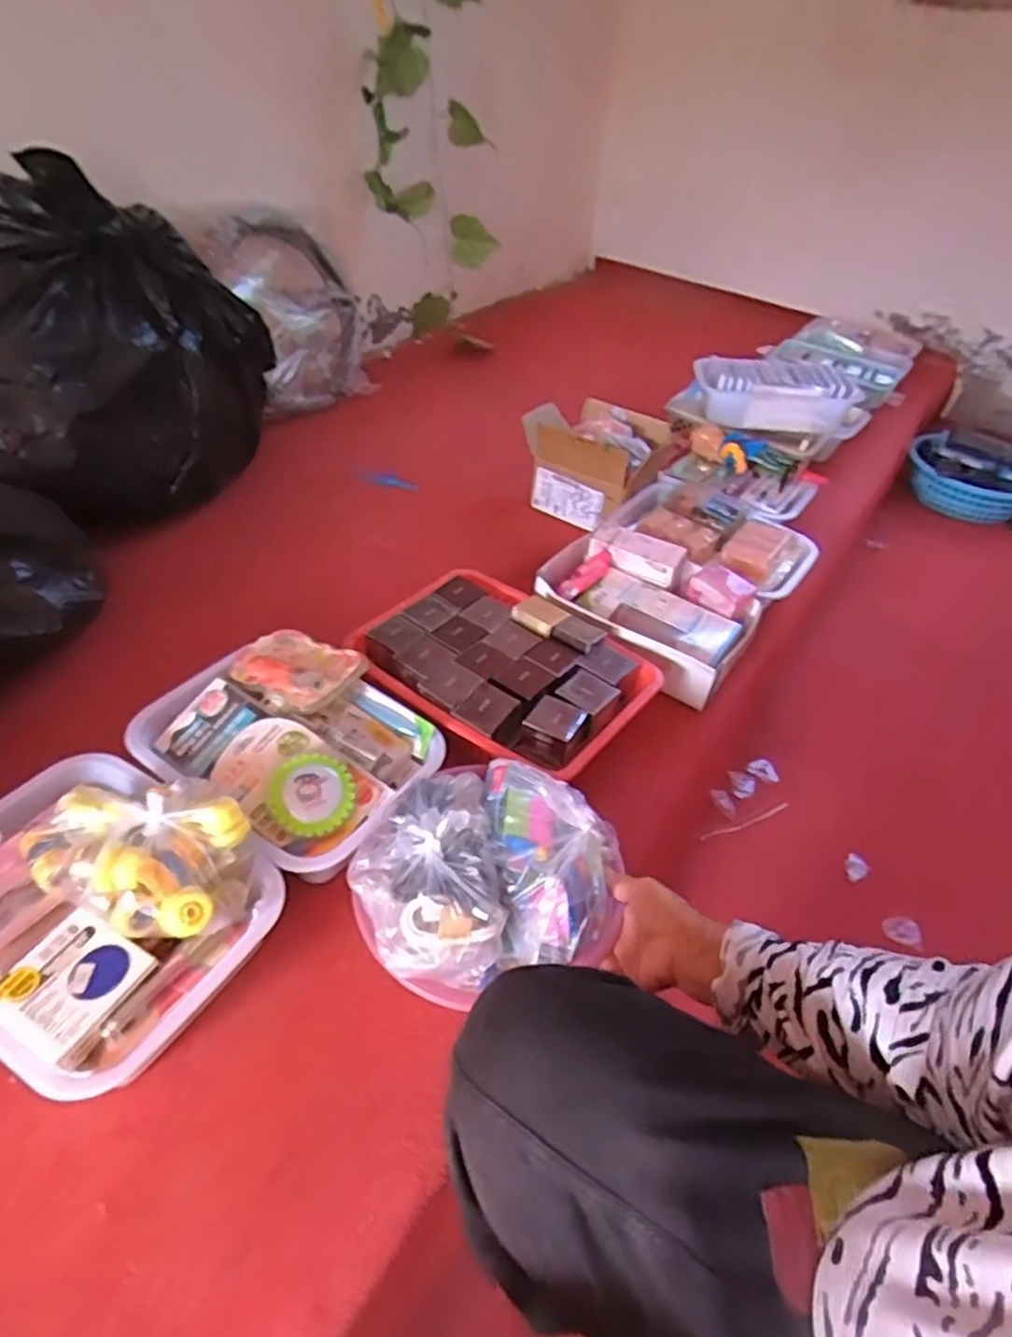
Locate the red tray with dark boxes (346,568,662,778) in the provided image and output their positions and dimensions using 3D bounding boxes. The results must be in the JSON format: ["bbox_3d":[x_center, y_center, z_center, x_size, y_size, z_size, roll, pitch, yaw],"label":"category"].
[{"bbox_3d":[-0.011,-0.004,0.824,0.318,0.057,0.230,26,46,22],"label":"red tray with dark boxes"}]

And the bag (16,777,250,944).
[{"bbox_3d":[-0.288,0.144,0.575,0.171,0.067,0.128,23,44,18],"label":"bag"}]

